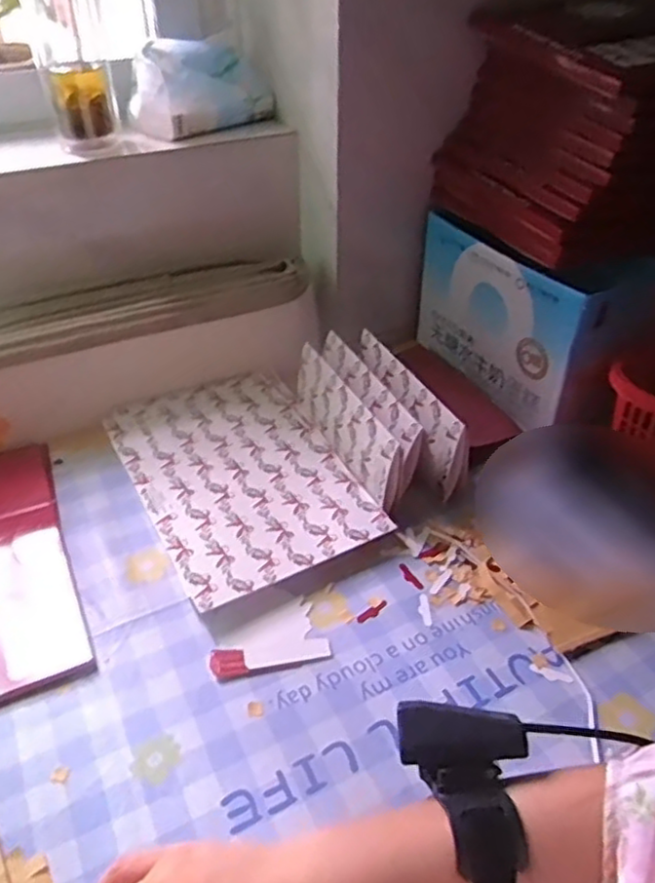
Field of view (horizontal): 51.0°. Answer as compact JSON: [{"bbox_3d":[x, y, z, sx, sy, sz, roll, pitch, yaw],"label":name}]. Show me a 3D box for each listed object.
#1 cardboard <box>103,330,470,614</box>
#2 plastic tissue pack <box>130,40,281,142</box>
[{"bbox_3d":[-0.049,-0.007,0.630,0.256,0.079,0.274,-20,44,-23],"label":"cardboard"},{"bbox_3d":[-0.131,-0.377,0.725,0.143,0.073,0.078,-32,50,-33],"label":"plastic tissue pack"}]

